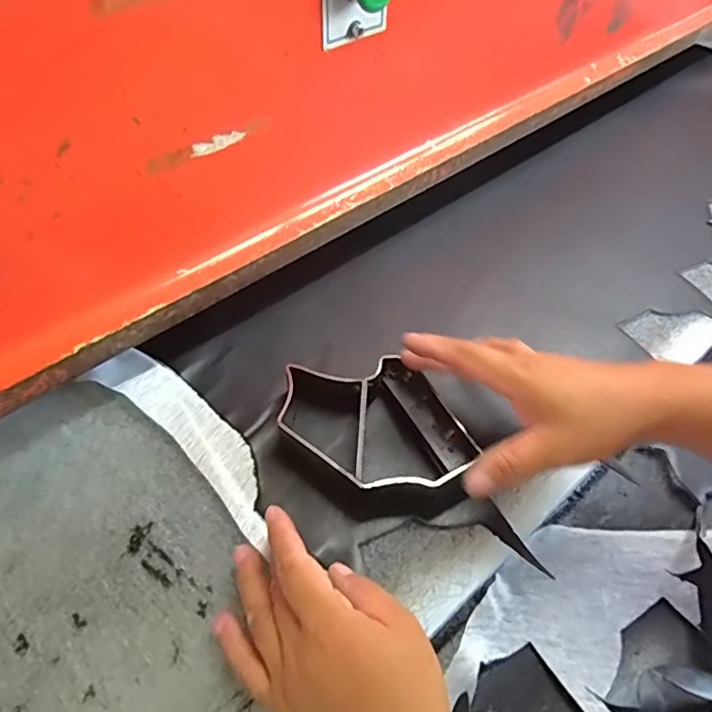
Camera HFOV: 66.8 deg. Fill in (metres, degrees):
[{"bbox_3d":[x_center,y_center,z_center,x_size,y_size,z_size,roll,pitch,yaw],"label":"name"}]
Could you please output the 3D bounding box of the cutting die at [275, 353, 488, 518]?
[{"bbox_3d":[0.014,0.059,0.389,0.128,0.038,0.114,-8,54,-9],"label":"cutting die"}]

